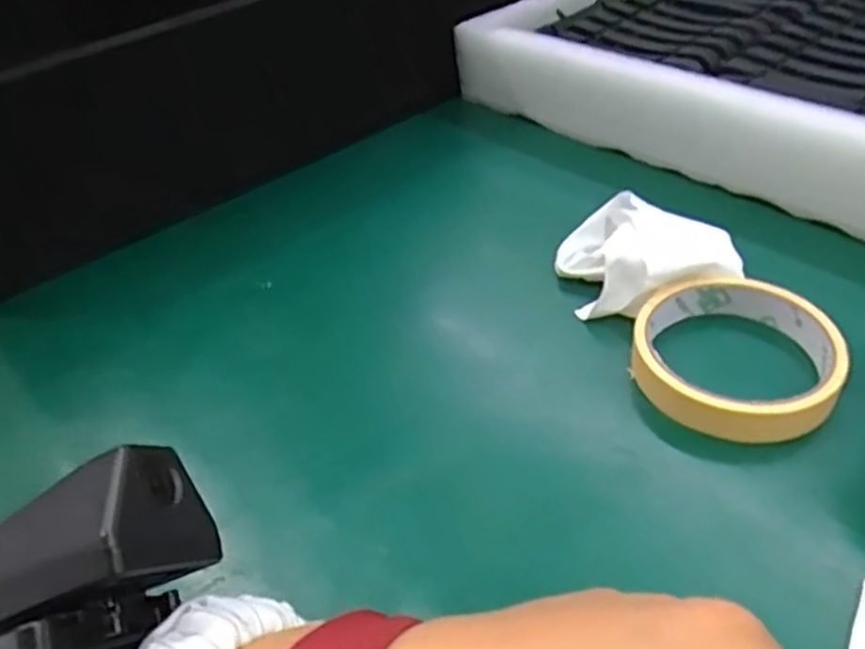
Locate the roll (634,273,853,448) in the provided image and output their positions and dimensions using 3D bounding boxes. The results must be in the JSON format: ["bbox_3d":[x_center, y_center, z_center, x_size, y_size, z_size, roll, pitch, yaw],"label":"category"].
[{"bbox_3d":[0.136,0.013,0.334,0.085,0.027,0.086,-3,42,5],"label":"roll"}]

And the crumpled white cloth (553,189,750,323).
[{"bbox_3d":[0.110,-0.038,0.385,0.081,0.036,0.073,-15,42,-8],"label":"crumpled white cloth"}]

